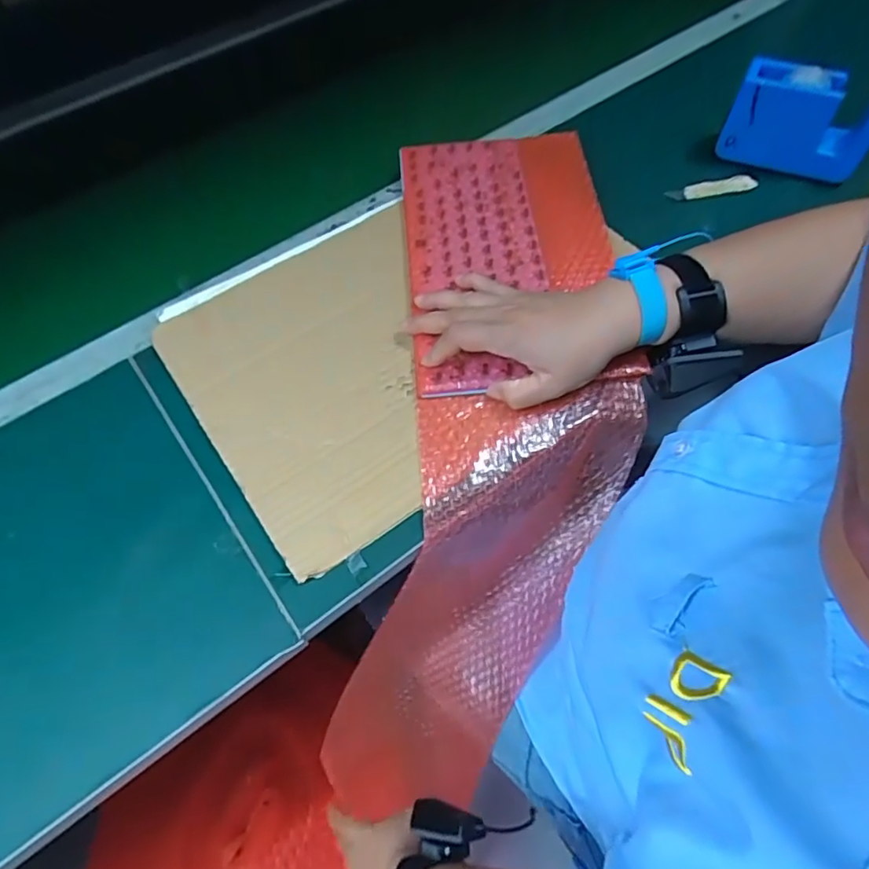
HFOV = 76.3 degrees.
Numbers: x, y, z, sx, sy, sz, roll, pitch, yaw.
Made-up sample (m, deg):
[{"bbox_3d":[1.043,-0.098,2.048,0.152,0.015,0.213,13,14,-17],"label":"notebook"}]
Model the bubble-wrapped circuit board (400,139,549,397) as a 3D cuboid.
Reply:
[{"bbox_3d":[0.032,-0.171,0.512,0.126,0.011,0.307,0,62,3],"label":"bubble-wrapped circuit board"}]

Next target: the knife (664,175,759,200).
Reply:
[{"bbox_3d":[0.282,-0.251,0.565,0.091,0.010,0.017,-7,61,-2],"label":"knife"}]

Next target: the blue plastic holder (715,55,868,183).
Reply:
[{"bbox_3d":[0.363,-0.308,0.548,0.130,0.081,0.056,23,63,16],"label":"blue plastic holder"}]

